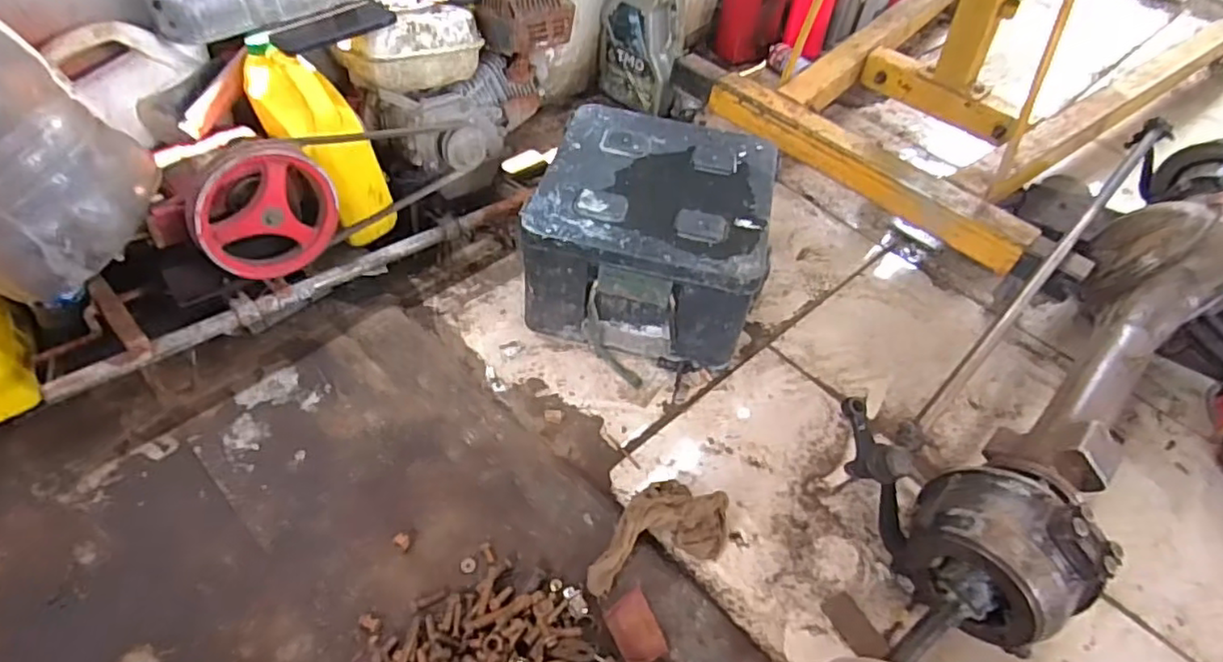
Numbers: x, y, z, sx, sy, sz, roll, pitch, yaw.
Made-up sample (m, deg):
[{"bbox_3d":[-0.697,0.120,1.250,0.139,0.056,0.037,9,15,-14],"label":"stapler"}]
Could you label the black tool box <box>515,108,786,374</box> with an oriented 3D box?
[{"bbox_3d":[0.074,-0.173,1.138,0.363,0.236,0.374,13,49,6],"label":"black tool box"}]

